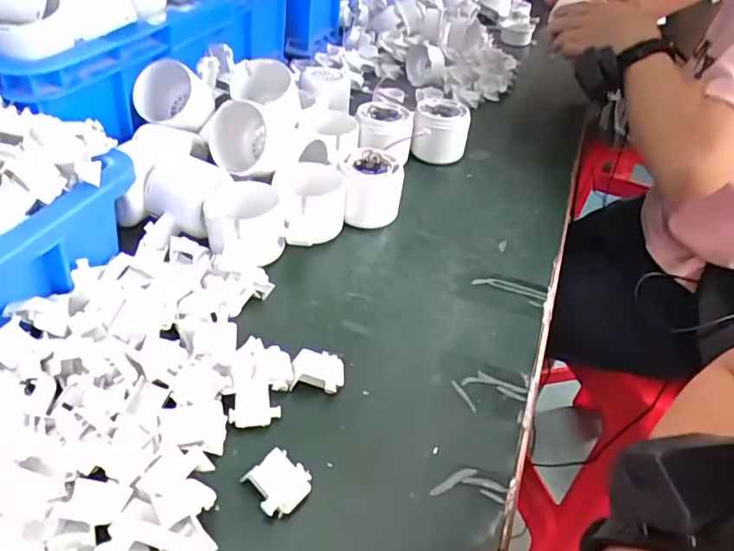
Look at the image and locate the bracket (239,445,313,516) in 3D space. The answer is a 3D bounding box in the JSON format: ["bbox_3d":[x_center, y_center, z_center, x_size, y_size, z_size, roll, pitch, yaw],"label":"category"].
[{"bbox_3d":[-0.046,0.109,0.305,0.029,0.015,0.029,30,45,25],"label":"bracket"}]

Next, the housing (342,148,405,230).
[{"bbox_3d":[0.003,-0.079,0.514,0.051,0.056,0.055,4,40,-4],"label":"housing"}]

